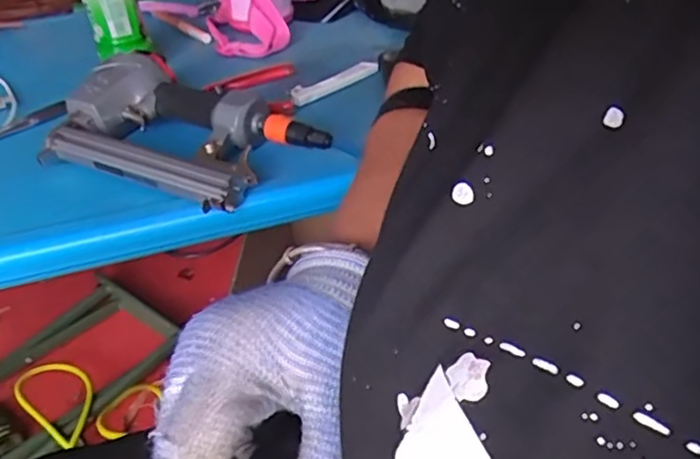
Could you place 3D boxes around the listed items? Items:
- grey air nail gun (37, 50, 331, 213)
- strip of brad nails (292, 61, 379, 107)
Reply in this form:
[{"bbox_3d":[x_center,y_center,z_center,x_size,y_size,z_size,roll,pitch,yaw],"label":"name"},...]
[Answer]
[{"bbox_3d":[-0.158,-0.101,0.595,0.256,0.055,0.164,16,42,20],"label":"grey air nail gun"},{"bbox_3d":[-0.021,-0.170,0.707,0.124,0.012,0.026,-29,46,-29],"label":"strip of brad nails"}]

